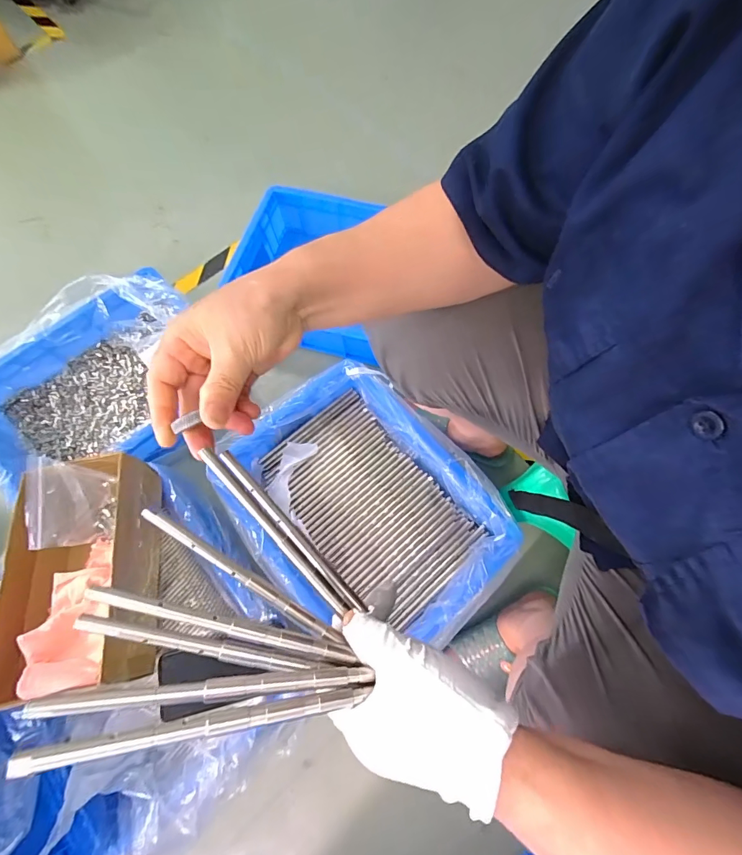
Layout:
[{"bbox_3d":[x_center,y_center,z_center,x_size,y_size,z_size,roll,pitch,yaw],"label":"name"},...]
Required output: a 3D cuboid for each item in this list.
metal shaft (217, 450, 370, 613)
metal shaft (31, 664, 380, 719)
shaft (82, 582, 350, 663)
[{"bbox_3d":[-0.056,0.067,0.263,0.007,0.008,0.137,-42,79,-12],"label":"metal shaft"},{"bbox_3d":[-0.076,0.131,0.197,0.155,0.005,0.009,7,69,-19],"label":"metal shaft"},{"bbox_3d":[-0.076,0.108,0.211,0.142,0.006,0.009,22,71,-14],"label":"shaft"}]

